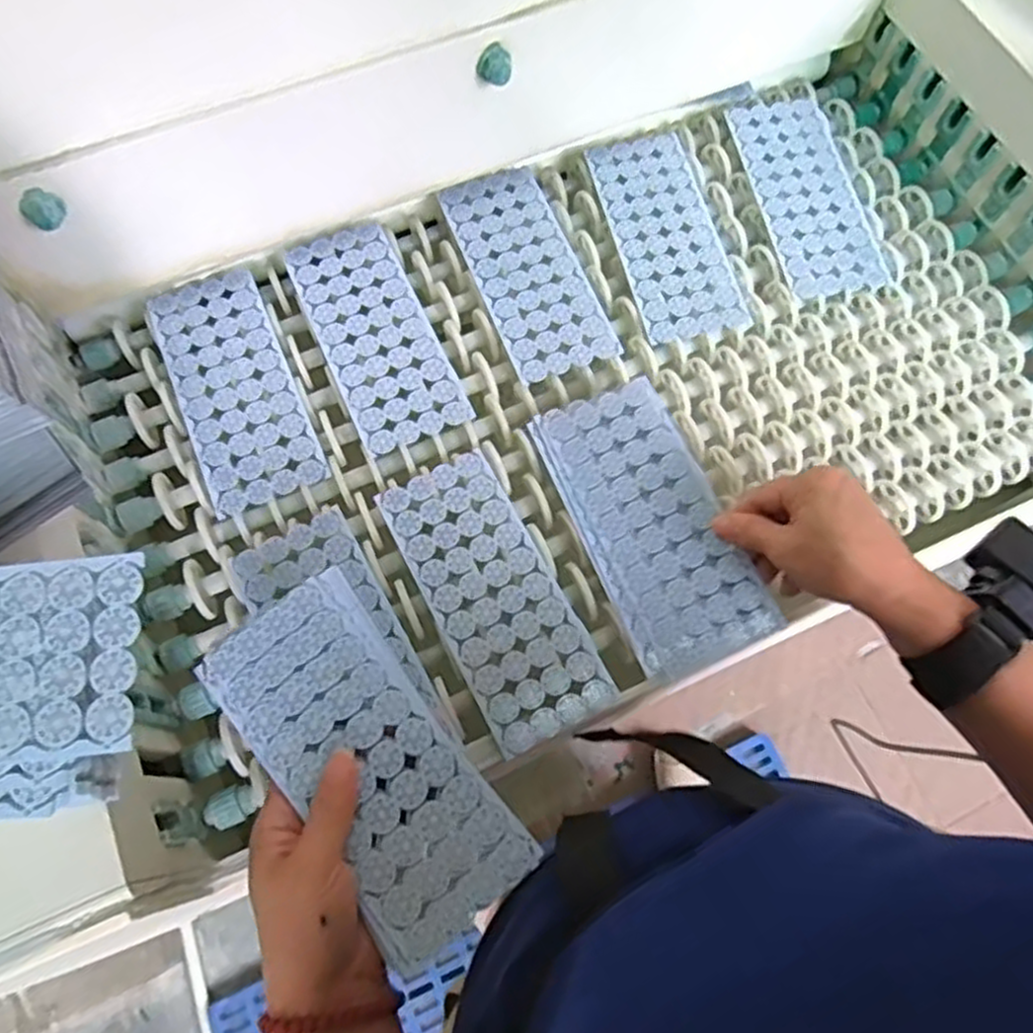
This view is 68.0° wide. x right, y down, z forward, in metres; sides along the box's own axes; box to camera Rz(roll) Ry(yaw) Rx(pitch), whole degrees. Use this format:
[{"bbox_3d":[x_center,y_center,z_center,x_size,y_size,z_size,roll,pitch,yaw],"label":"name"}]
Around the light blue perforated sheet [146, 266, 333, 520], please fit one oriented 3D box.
[{"bbox_3d":[-0.205,-0.096,0.559,0.082,0.009,0.192,-23,71,-9],"label":"light blue perforated sheet"}]

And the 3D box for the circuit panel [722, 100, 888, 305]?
[{"bbox_3d":[0.237,-0.269,0.633,0.083,0.012,0.206,-10,70,-4],"label":"circuit panel"}]

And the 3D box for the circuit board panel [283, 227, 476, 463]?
[{"bbox_3d":[-0.106,-0.139,0.573,0.081,0.006,0.192,-24,71,-9],"label":"circuit board panel"}]

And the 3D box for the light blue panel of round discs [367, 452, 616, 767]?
[{"bbox_3d":[-0.016,0.051,0.504,0.080,0.012,0.192,-27,72,-10],"label":"light blue panel of round discs"}]

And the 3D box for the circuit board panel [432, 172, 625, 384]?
[{"bbox_3d":[0.007,-0.193,0.595,0.080,0.006,0.191,-21,71,-8],"label":"circuit board panel"}]

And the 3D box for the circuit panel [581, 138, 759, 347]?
[{"bbox_3d":[0.119,-0.228,0.613,0.084,0.007,0.195,-13,70,-5],"label":"circuit panel"}]

